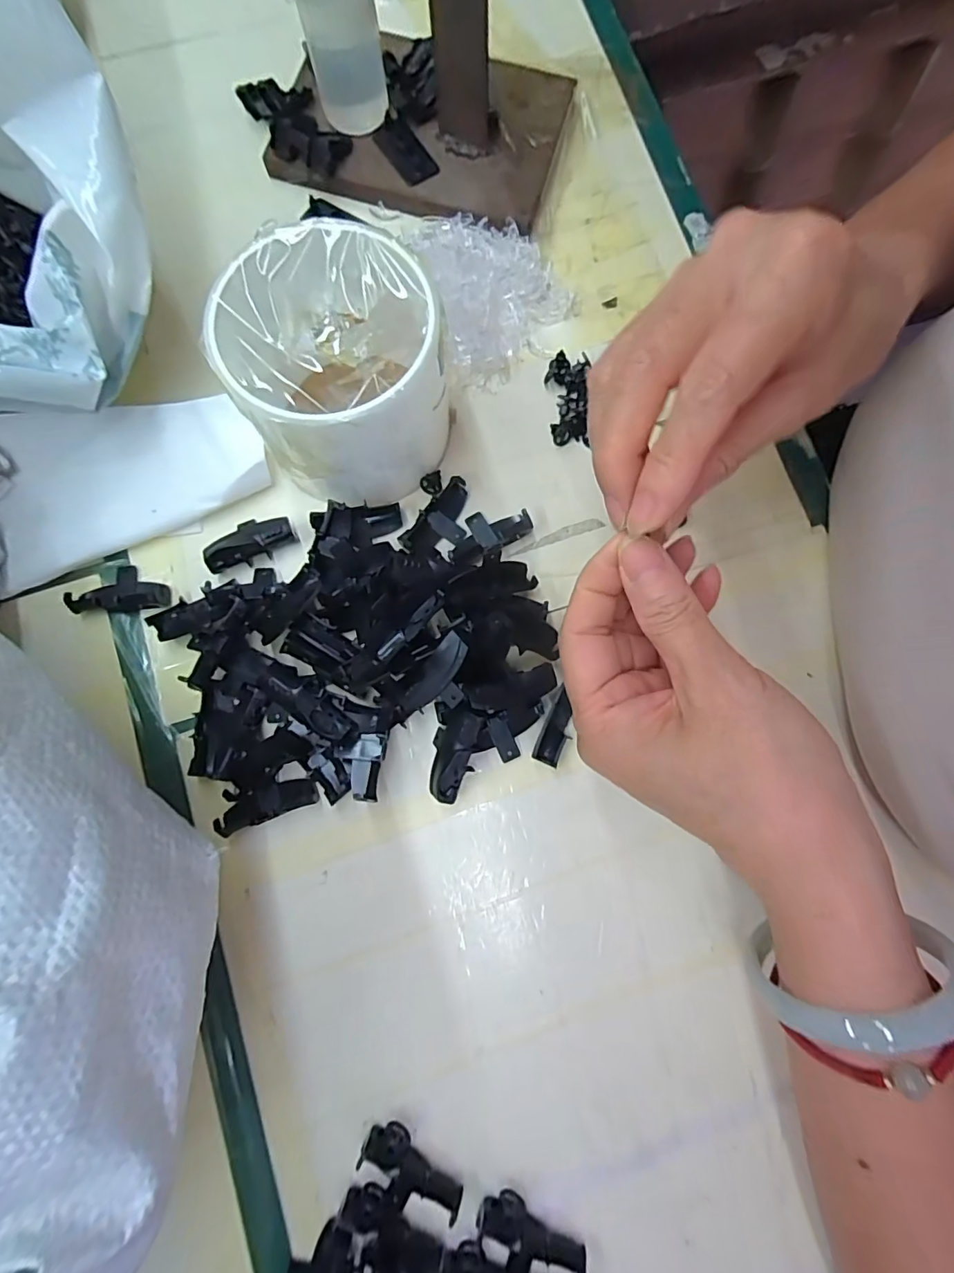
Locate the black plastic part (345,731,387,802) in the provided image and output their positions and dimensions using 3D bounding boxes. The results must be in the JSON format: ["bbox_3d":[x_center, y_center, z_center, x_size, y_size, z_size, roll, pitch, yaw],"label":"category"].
[{"bbox_3d":[-0.046,0.054,0.213,0.017,0.008,0.031,-5,48,-2],"label":"black plastic part"}]

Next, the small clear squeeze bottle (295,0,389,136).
[{"bbox_3d":[-0.065,-0.291,0.243,0.035,0.098,0.031,-7,80,-2],"label":"small clear squeeze bottle"}]

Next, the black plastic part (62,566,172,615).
[{"bbox_3d":[-0.164,-0.022,0.238,0.042,0.009,0.023,1,80,-1],"label":"black plastic part"}]

